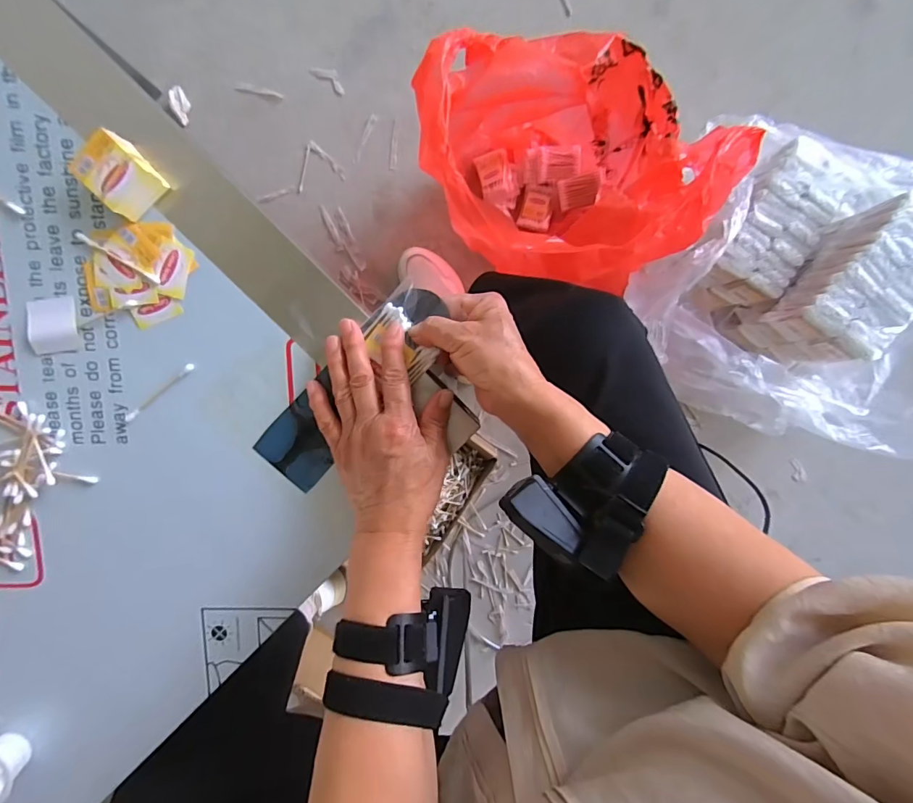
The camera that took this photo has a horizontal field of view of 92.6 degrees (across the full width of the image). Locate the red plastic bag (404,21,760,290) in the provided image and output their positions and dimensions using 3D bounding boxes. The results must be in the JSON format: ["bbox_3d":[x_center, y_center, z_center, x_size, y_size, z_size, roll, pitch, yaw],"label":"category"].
[{"bbox_3d":[0.146,-0.326,0.635,0.310,0.305,0.343,-40,96,4],"label":"red plastic bag"}]

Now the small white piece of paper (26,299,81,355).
[{"bbox_3d":[-0.325,-0.060,0.351,0.041,0.004,0.042,-4,97,1],"label":"small white piece of paper"}]

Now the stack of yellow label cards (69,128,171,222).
[{"bbox_3d":[-0.251,-0.169,0.328,0.045,0.025,0.044,43,96,-4],"label":"stack of yellow label cards"}]

